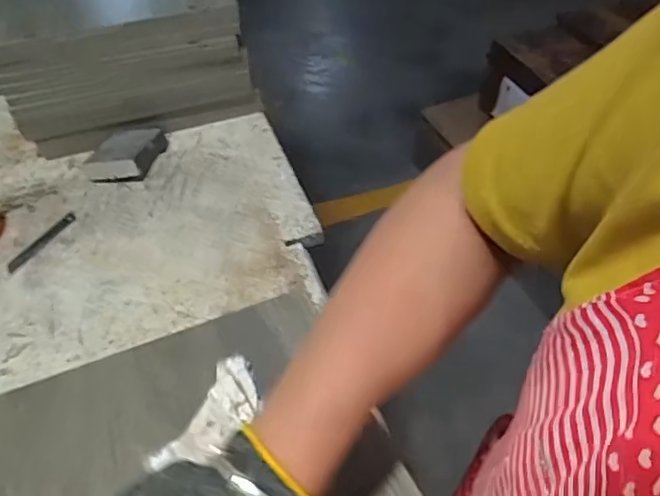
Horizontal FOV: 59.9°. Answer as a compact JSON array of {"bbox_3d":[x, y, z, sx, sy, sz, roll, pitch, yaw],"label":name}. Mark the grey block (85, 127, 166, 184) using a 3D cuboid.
[{"bbox_3d":[-0.257,-0.124,0.727,0.080,0.028,0.107,-1,45,3],"label":"grey block"}]

